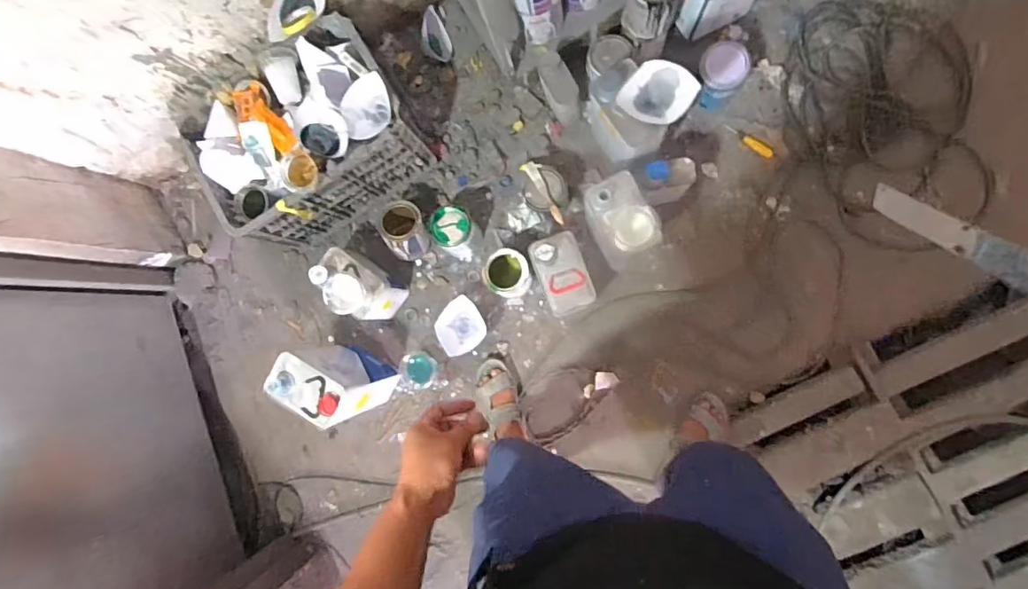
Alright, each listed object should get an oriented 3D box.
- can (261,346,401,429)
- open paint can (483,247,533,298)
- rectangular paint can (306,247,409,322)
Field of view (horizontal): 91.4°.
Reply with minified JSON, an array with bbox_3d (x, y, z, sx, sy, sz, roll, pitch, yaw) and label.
[{"bbox_3d":[-0.408,0.197,1.173,0.195,0.302,0.106,28,92,9],"label":"can"},{"bbox_3d":[-0.013,-0.054,1.231,0.107,0.127,0.100,0,89,8],"label":"open paint can"},{"bbox_3d":[-0.381,-0.024,1.224,0.180,0.247,0.109,30,93,8],"label":"rectangular paint can"}]

